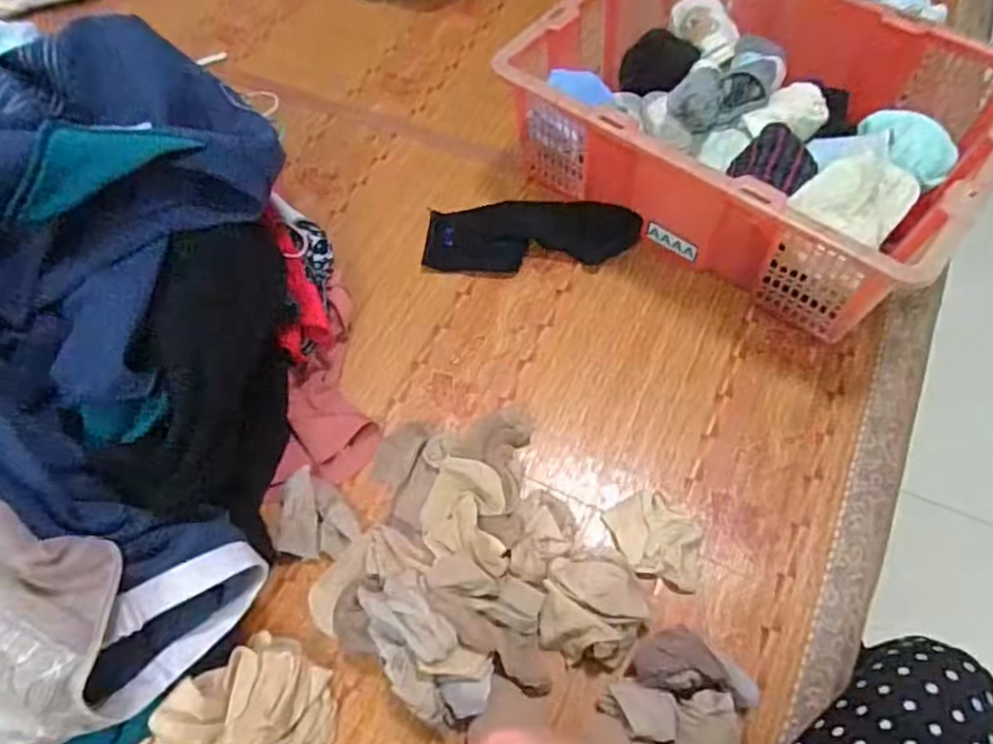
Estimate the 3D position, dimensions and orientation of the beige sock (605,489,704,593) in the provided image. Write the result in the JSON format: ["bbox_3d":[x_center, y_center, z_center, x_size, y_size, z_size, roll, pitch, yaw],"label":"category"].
[{"bbox_3d":[0.142,0.147,0.603,0.085,0.020,0.075,18,63,12],"label":"beige sock"}]

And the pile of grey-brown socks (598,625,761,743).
[{"bbox_3d":[0.151,0.258,0.527,0.103,0.048,0.092,32,67,18],"label":"pile of grey-brown socks"}]

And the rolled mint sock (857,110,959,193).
[{"bbox_3d":[0.440,-0.245,0.717,0.058,0.042,0.126,-14,61,-6],"label":"rolled mint sock"}]

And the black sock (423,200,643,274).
[{"bbox_3d":[0.039,-0.156,0.762,0.238,0.037,0.071,0,61,2],"label":"black sock"}]

